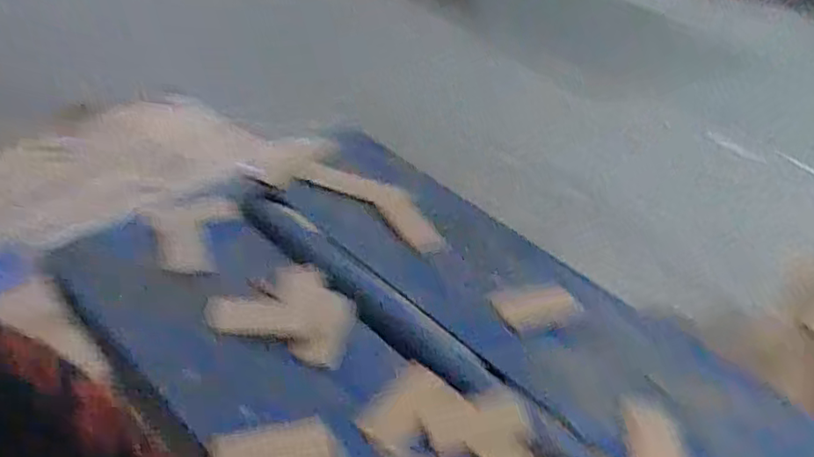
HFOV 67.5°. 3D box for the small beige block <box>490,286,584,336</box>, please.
[{"bbox_3d":[0.127,0.077,0.587,0.086,0.008,0.043,-7,56,-16],"label":"small beige block"}]

